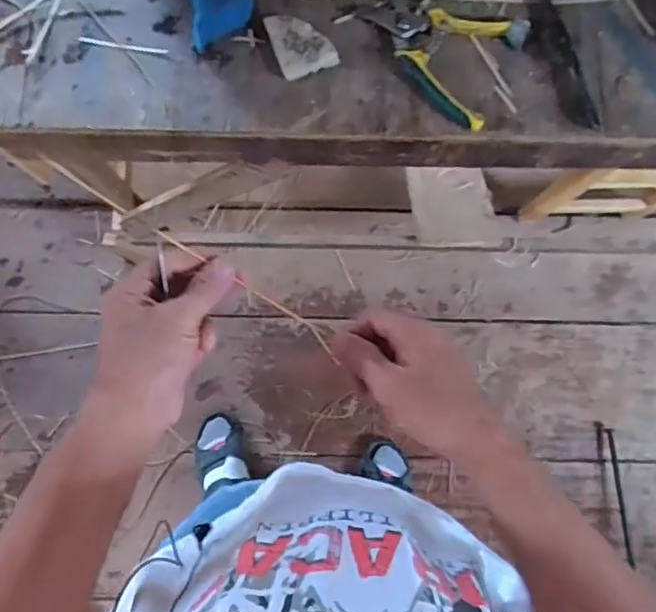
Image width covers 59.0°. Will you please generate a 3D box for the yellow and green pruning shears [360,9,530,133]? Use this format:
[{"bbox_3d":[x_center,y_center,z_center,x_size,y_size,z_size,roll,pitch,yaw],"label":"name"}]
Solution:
[{"bbox_3d":[0.120,-0.285,0.633,0.163,0.019,0.135,28,82,4],"label":"yellow and green pruning shears"}]

